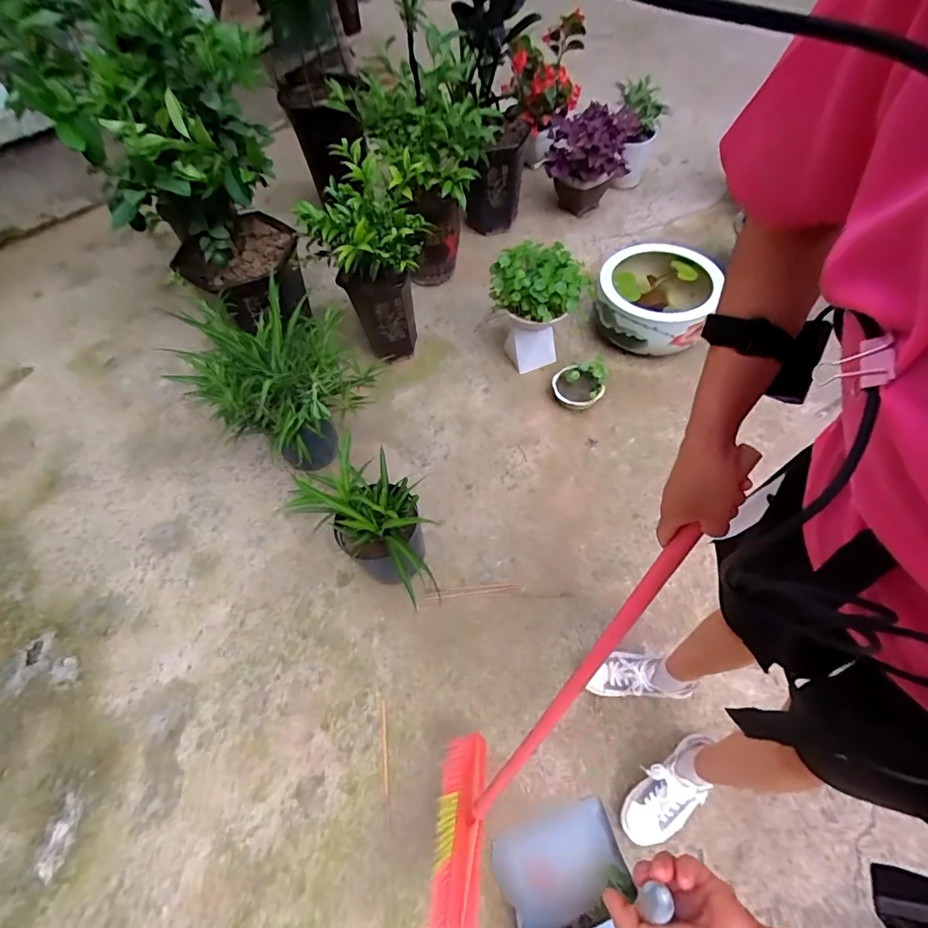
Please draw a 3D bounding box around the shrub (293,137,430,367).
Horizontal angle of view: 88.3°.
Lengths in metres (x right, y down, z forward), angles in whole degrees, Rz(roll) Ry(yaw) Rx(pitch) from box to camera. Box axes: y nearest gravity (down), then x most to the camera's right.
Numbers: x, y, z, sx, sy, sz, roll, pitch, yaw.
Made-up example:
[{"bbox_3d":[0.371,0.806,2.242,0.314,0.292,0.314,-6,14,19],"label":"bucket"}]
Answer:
[{"bbox_3d":[-0.258,-0.585,1.502,0.360,0.591,0.306,-15,56,-6],"label":"shrub"}]

